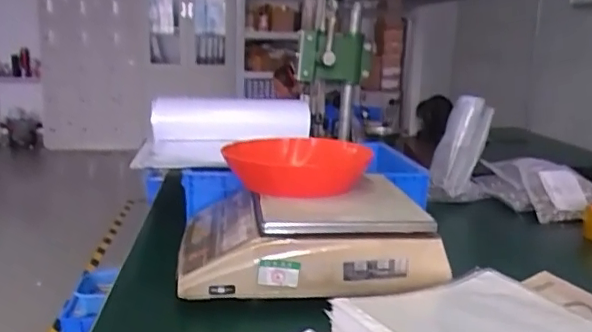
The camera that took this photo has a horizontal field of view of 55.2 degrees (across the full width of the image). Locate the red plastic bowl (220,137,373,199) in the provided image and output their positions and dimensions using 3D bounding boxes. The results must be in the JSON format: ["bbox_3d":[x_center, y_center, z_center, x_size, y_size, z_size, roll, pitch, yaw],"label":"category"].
[{"bbox_3d":[-0.010,0.001,0.806,0.178,0.054,0.185,1,13,0],"label":"red plastic bowl"}]

